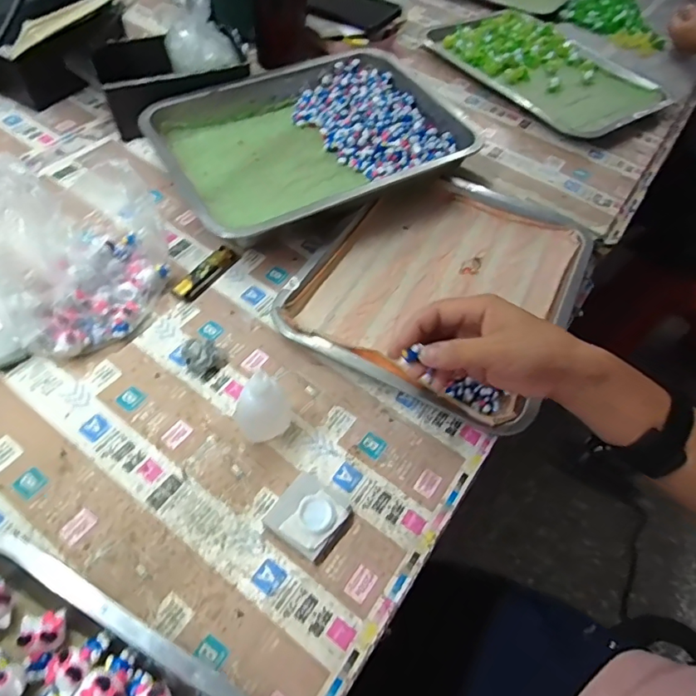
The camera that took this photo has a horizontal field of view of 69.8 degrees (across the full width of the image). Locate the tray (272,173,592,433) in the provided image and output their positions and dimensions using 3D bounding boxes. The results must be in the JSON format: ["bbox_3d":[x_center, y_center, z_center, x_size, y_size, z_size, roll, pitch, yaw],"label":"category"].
[{"bbox_3d":[0.102,-0.076,0.533,0.257,0.031,0.302,26,56,13],"label":"tray"}]

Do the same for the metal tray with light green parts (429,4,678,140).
[{"bbox_3d":[0.290,-0.434,0.759,0.221,0.034,0.342,-28,63,-23],"label":"metal tray with light green parts"}]

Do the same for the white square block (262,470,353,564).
[{"bbox_3d":[-0.029,0.128,0.384,0.051,0.016,0.053,32,58,17],"label":"white square block"}]

